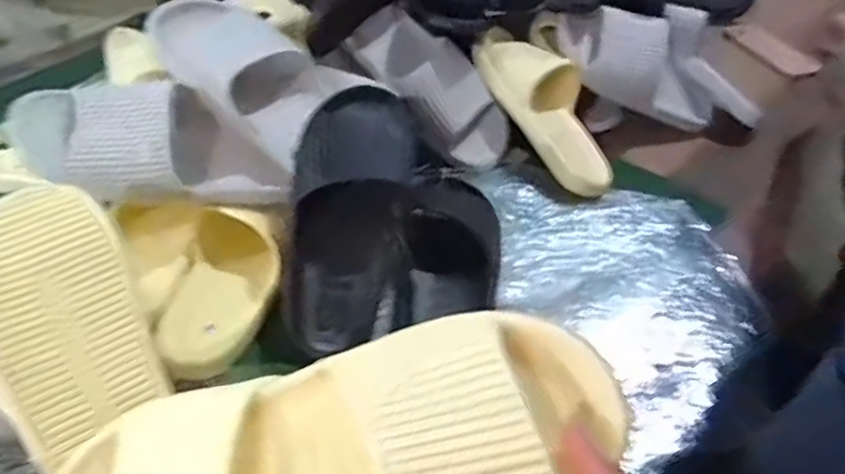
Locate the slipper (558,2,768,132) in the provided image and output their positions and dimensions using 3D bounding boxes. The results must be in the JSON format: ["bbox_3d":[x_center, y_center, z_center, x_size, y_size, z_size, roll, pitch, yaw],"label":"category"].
[{"bbox_3d":[0.334,-0.244,0.846,0.330,0.124,0.104,14,41,-19],"label":"slipper"}]

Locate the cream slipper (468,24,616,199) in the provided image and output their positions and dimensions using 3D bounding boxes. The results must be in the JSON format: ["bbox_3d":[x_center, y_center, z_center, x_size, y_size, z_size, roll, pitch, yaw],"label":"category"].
[{"bbox_3d":[0.158,-0.170,0.755,0.113,0.066,0.260,-17,68,-23],"label":"cream slipper"}]

